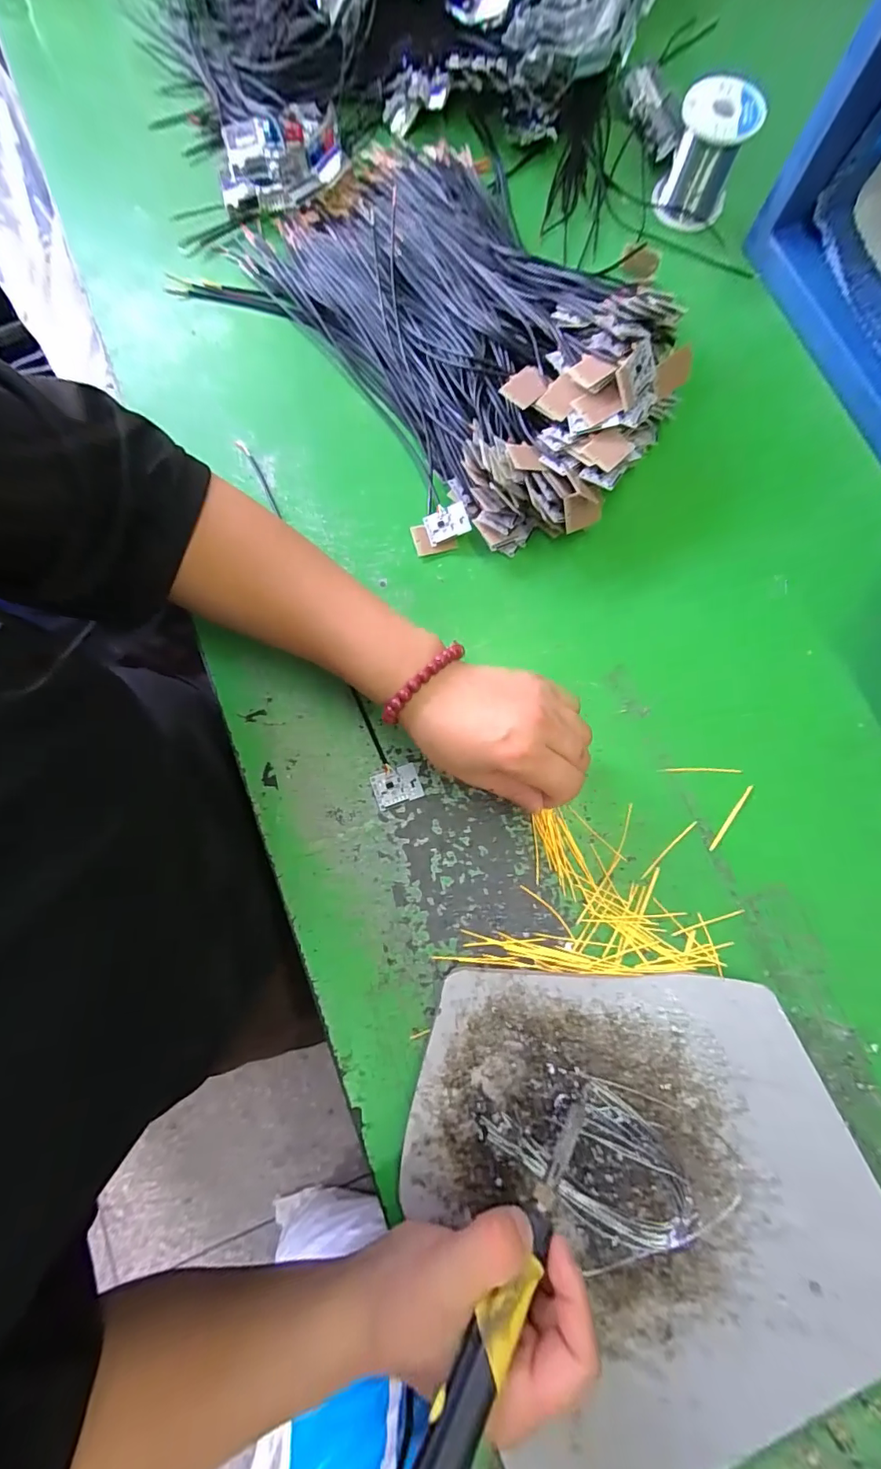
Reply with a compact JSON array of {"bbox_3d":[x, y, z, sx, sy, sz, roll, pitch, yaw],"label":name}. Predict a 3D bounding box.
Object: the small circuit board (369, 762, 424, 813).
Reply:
[{"bbox_3d":[-0.031,0.035,0.330,0.032,0.004,0.027,-20,80,-4],"label":"small circuit board"}]

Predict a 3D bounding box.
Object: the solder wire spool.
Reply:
[{"bbox_3d":[0.223,-0.489,0.403,0.059,0.063,0.059,0,79,-1],"label":"solder wire spool"}]

